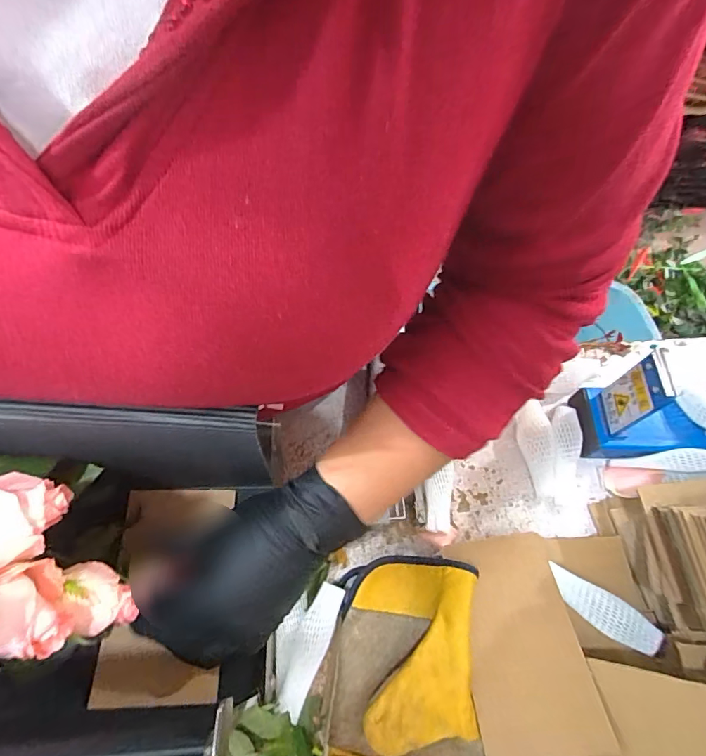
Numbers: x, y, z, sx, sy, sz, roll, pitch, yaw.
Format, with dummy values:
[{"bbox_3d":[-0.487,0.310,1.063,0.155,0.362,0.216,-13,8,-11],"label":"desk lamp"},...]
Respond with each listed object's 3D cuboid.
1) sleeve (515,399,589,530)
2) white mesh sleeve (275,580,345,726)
[{"bbox_3d":[0.186,0.079,0.416,0.055,0.022,0.109,-6,80,-6],"label":"sleeve"},{"bbox_3d":[-0.037,0.192,0.330,0.036,0.019,0.085,23,63,10],"label":"white mesh sleeve"}]

